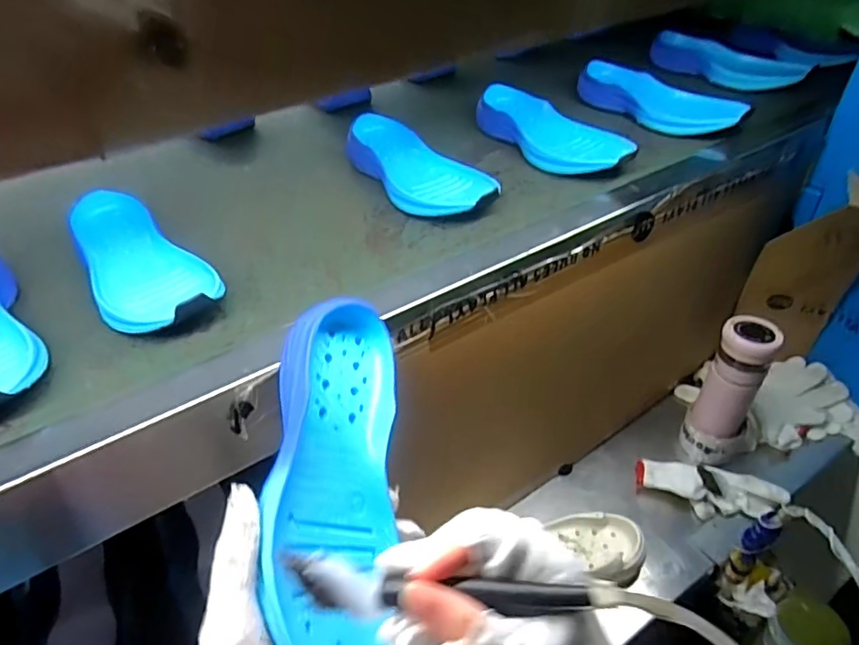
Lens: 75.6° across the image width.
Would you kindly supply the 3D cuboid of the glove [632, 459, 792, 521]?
[{"bbox_3d":[0.386,0.231,0.763,0.186,0.028,0.072,10,39,16],"label":"glove"}]

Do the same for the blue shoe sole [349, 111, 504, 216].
[{"bbox_3d":[-0.022,-0.178,0.634,0.083,0.038,0.245,-25,43,-28],"label":"blue shoe sole"}]

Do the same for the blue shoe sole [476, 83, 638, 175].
[{"bbox_3d":[0.148,-0.243,0.698,0.094,0.035,0.238,-21,45,-19],"label":"blue shoe sole"}]

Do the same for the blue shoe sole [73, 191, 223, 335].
[{"bbox_3d":[-0.275,-0.059,0.517,0.093,0.042,0.259,-30,46,-29],"label":"blue shoe sole"}]

